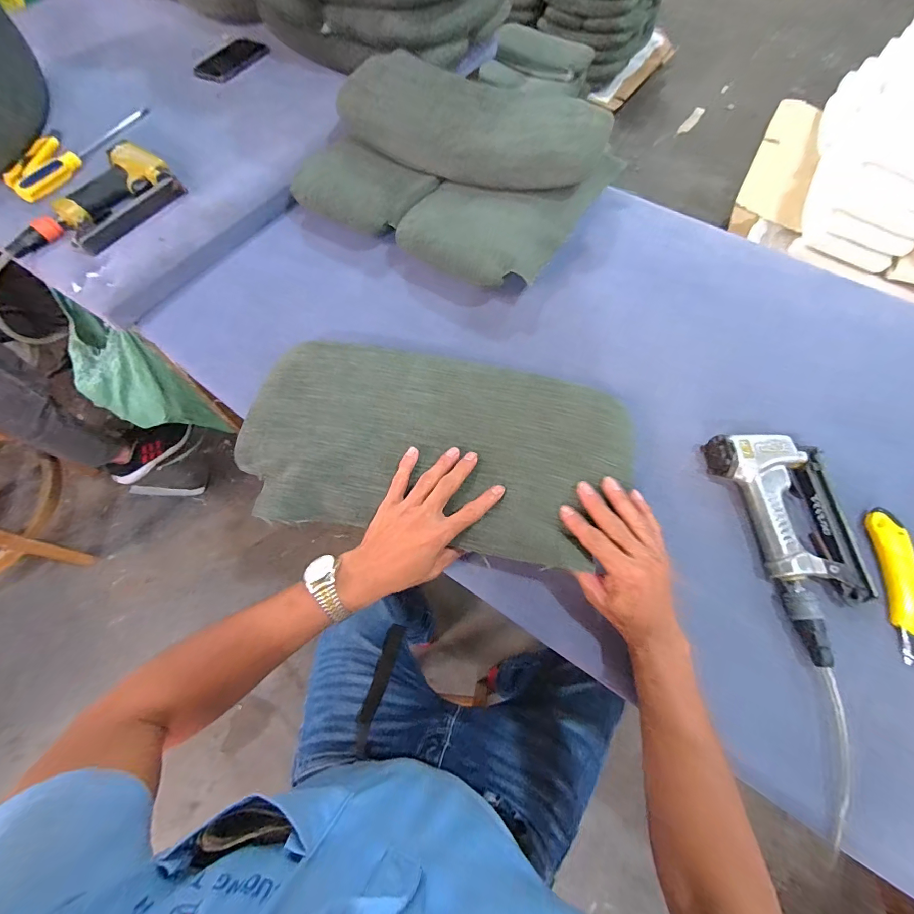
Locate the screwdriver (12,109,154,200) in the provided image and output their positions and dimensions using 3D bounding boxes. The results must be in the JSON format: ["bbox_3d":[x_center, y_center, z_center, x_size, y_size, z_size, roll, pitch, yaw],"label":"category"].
[{"bbox_3d":[-0.626,-0.526,0.685,0.034,0.028,0.280,21,66,9],"label":"screwdriver"}]

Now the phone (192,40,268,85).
[{"bbox_3d":[-0.463,-0.828,0.835,0.093,0.008,0.178,18,66,7],"label":"phone"}]

